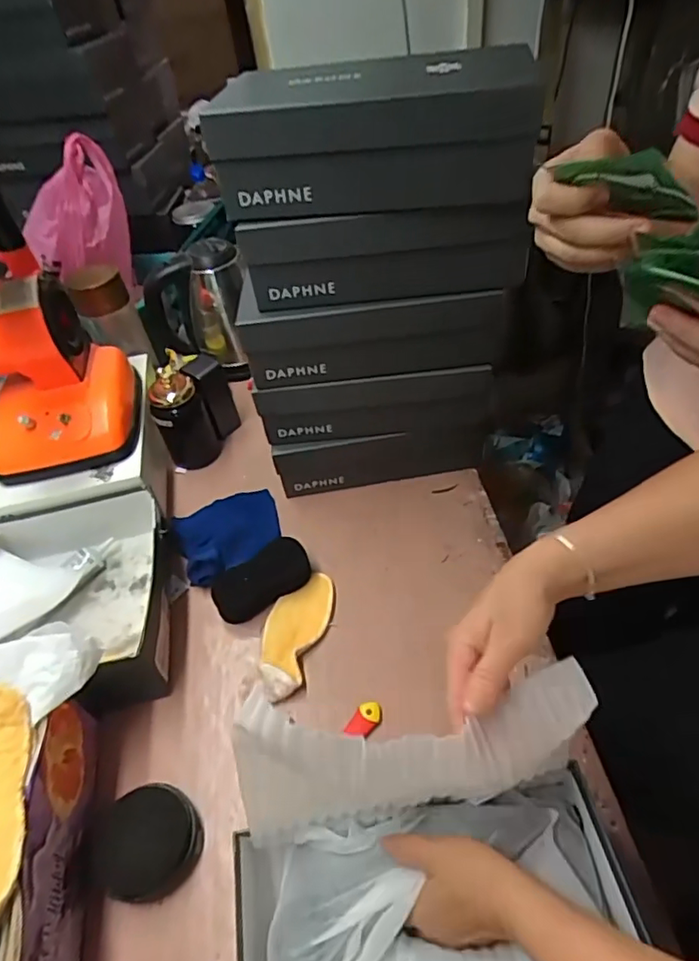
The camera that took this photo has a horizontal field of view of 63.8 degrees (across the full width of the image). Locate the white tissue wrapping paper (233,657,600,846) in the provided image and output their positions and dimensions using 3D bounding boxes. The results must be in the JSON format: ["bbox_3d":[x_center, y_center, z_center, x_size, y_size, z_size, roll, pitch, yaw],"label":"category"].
[{"bbox_3d":[0.043,0.204,0.417,0.253,0.164,0.062,-6,47,2],"label":"white tissue wrapping paper"}]

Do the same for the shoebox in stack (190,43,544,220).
[{"bbox_3d":[0.023,-0.341,0.555,0.291,0.098,0.148,0,47,7],"label":"shoebox in stack"}]

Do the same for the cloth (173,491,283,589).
[{"bbox_3d":[-0.167,0.068,0.771,0.142,0.035,0.127,-22,49,-13],"label":"cloth"}]

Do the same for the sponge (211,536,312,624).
[{"bbox_3d":[-0.113,0.122,0.707,0.126,0.050,0.058,-28,50,-18],"label":"sponge"}]

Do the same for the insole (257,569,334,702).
[{"bbox_3d":[-0.067,0.176,0.668,0.067,0.016,0.161,11,50,17],"label":"insole"}]

